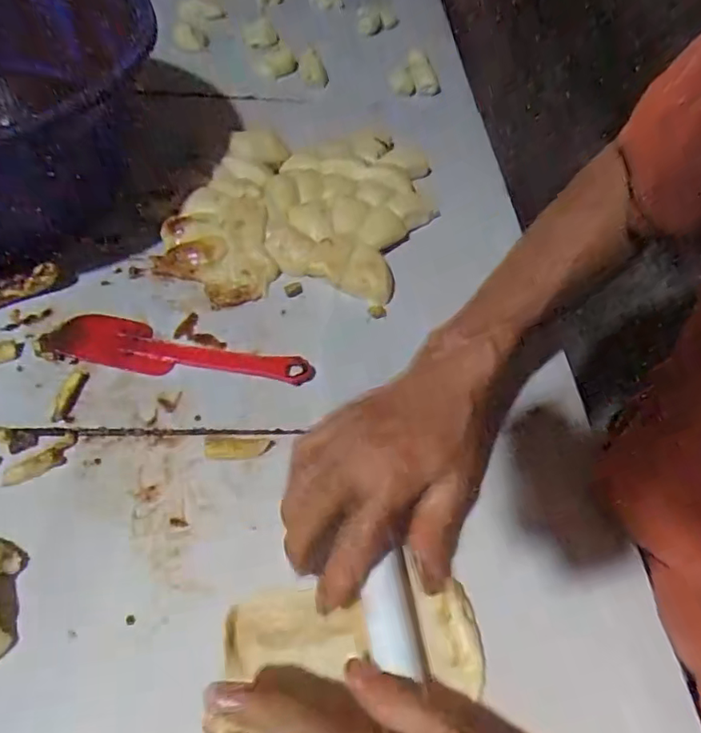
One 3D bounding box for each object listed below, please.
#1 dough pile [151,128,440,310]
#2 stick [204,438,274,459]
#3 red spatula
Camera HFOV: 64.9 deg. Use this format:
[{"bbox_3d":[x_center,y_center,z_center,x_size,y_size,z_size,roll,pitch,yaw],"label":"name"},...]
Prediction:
[{"bbox_3d":[-0.045,-0.158,0.544,0.259,0.029,0.232,-3,52,-6],"label":"dough pile"},{"bbox_3d":[-0.080,0.057,0.391,0.047,0.004,0.017,0,52,-4],"label":"stick"},{"bbox_3d":[-0.136,-0.011,0.437,0.210,0.007,0.043,9,52,3],"label":"red spatula"}]

